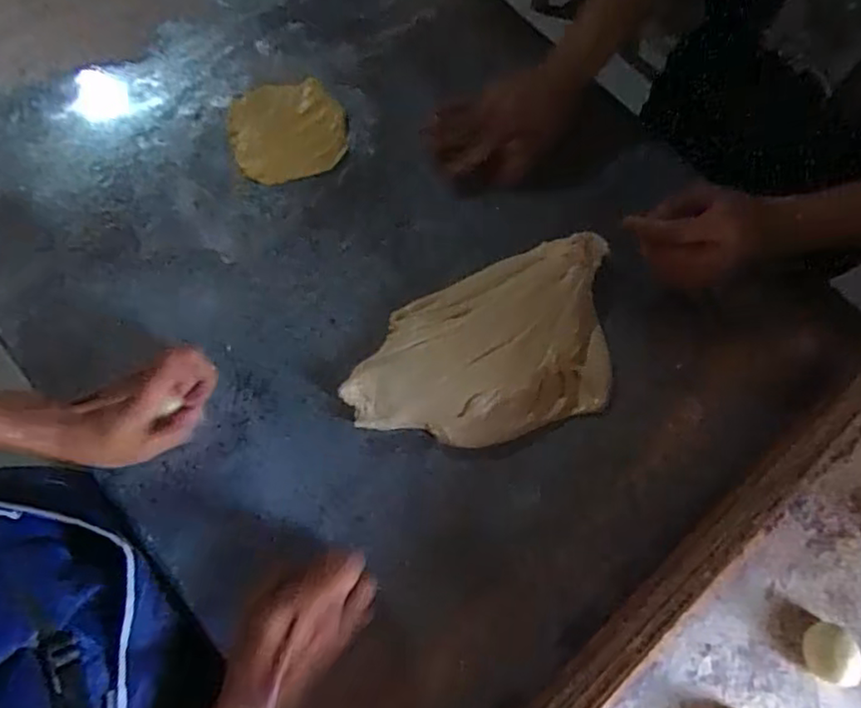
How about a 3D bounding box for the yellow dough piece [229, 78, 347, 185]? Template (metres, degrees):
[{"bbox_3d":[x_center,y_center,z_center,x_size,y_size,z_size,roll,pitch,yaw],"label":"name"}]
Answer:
[{"bbox_3d":[-0.143,-0.226,0.634,0.109,0.008,0.112,-15,71,-6],"label":"yellow dough piece"}]

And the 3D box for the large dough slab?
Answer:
[{"bbox_3d":[0.051,0.000,0.555,0.261,0.039,0.157,-24,73,-9],"label":"large dough slab"}]

